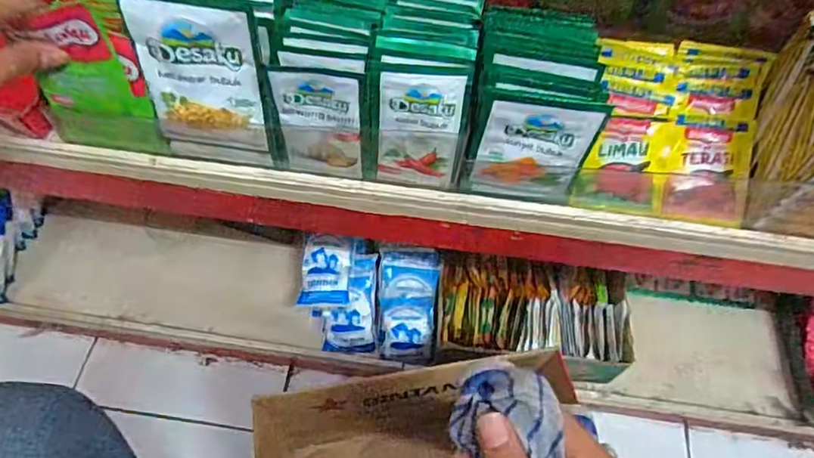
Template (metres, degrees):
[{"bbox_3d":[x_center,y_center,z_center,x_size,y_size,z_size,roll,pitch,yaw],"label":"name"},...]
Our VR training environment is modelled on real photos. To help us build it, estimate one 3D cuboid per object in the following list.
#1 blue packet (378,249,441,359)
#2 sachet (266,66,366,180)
[{"bbox_3d":[0.002,0.105,0.759,0.084,0.025,0.148,2,76,11],"label":"blue packet"},{"bbox_3d":[-0.061,-0.069,0.367,0.066,0.090,0.012,4,59,-1],"label":"sachet"}]

